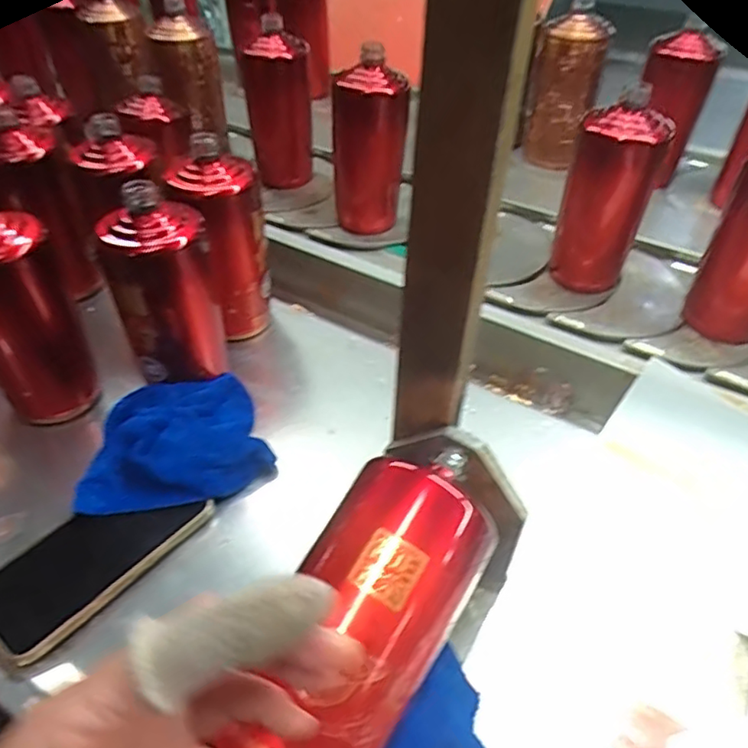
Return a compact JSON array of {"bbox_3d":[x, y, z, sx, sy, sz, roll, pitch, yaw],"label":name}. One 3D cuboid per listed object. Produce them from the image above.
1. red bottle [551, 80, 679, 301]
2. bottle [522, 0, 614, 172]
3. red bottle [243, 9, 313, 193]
[{"bbox_3d":[0.228,-0.170,0.578,0.059,0.178,0.060,-20,48,-20],"label":"red bottle"},{"bbox_3d":[0.242,-0.358,0.754,0.083,0.192,0.065,15,46,14],"label":"bottle"},{"bbox_3d":[-0.112,-0.327,0.729,0.081,0.192,0.089,-5,45,-6],"label":"red bottle"}]

